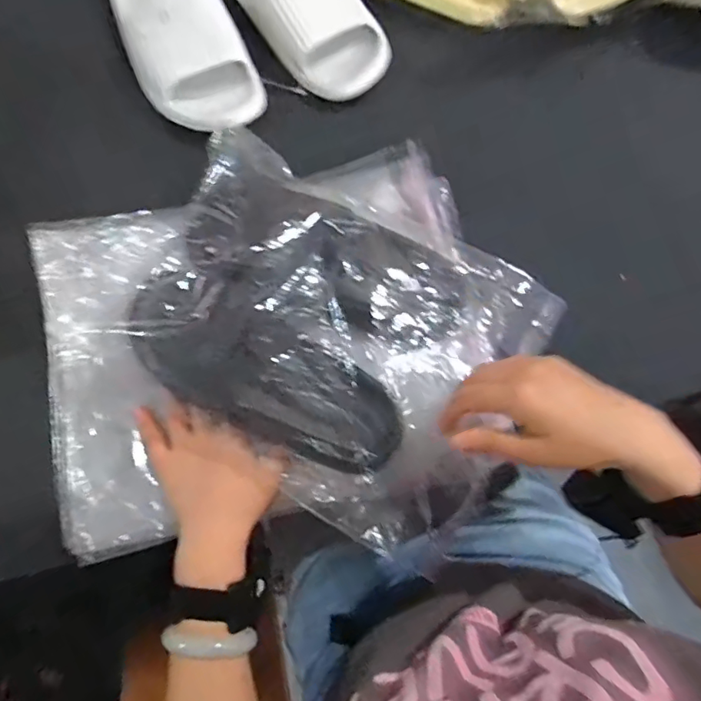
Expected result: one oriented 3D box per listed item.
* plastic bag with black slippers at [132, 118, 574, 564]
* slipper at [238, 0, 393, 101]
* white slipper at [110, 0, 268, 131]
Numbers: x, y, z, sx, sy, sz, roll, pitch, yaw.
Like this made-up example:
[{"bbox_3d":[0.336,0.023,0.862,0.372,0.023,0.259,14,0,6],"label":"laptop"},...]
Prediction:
[{"bbox_3d":[-0.009,-0.021,0.448,0.342,0.086,0.272,28,76,8],"label":"plastic bag with black slippers"},{"bbox_3d":[-0.068,-0.399,0.564,0.107,0.062,0.272,-37,77,-10],"label":"slipper"},{"bbox_3d":[-0.197,-0.360,0.559,0.116,0.062,0.262,-27,76,-7],"label":"white slipper"}]

